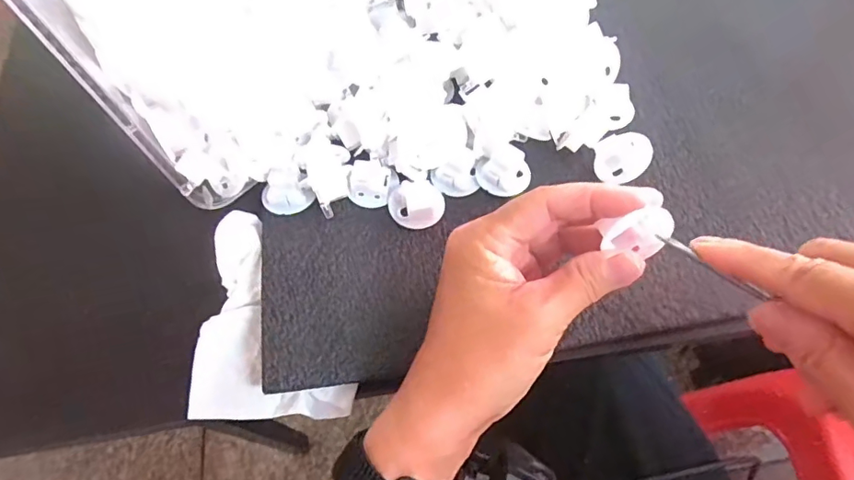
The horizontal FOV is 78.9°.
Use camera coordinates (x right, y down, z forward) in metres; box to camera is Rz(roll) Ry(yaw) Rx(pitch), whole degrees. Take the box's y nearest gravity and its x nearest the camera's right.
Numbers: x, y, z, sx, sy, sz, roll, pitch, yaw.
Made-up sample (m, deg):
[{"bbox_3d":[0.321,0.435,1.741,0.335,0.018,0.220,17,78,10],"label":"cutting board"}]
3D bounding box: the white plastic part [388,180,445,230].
[{"bbox_3d":[-0.006,-0.022,0.306,0.032,0.014,0.028,-14,64,-4],"label":"white plastic part"}]

